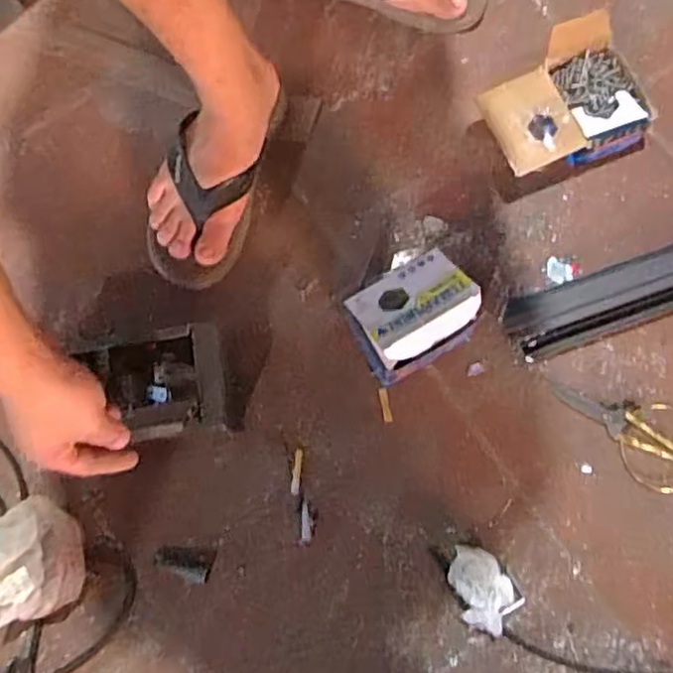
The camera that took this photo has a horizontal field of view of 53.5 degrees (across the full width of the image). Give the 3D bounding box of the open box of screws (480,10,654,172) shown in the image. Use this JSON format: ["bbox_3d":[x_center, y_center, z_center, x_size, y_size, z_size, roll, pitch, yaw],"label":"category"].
[{"bbox_3d":[0.267,-0.279,0.795,0.193,0.076,0.144,-19,79,-2],"label":"open box of screws"}]

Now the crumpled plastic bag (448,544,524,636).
[{"bbox_3d":[0.155,0.273,0.722,0.067,0.031,0.094,-34,80,-5],"label":"crumpled plastic bag"}]

